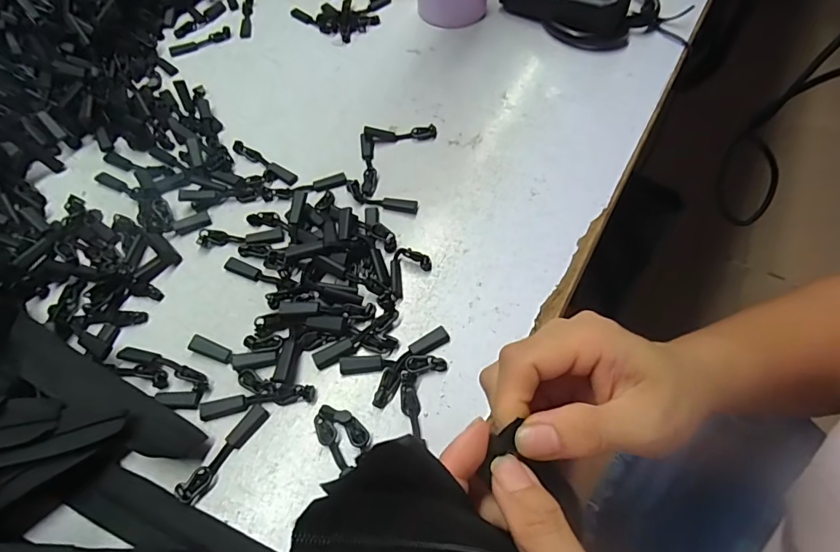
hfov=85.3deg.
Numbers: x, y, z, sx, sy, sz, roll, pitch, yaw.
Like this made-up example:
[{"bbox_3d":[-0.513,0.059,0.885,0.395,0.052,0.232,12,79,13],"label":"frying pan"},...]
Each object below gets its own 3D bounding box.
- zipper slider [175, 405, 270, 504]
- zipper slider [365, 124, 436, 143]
[{"bbox_3d":[-0.101,0.090,0.235,0.012,0.005,0.055,32,65,18],"label":"zipper slider"},{"bbox_3d":[-0.015,-0.108,0.344,0.053,0.010,0.011,-4,60,-1],"label":"zipper slider"}]

